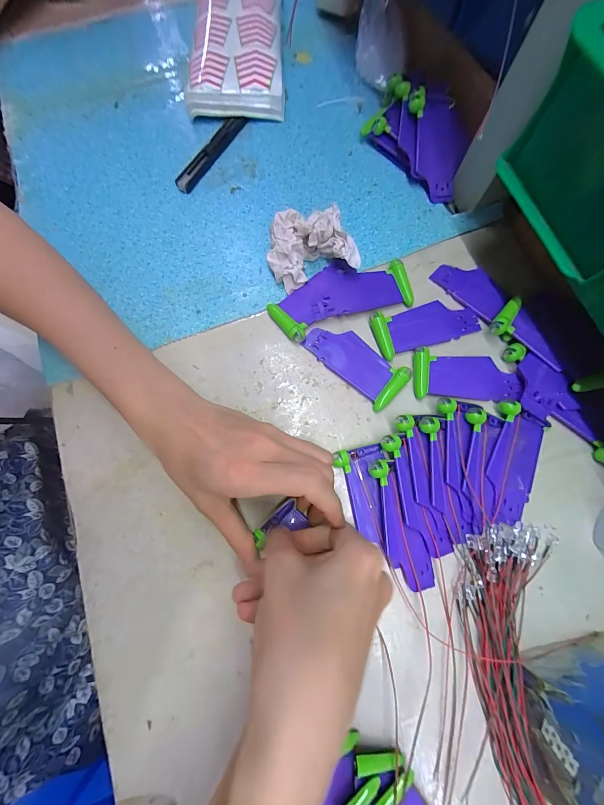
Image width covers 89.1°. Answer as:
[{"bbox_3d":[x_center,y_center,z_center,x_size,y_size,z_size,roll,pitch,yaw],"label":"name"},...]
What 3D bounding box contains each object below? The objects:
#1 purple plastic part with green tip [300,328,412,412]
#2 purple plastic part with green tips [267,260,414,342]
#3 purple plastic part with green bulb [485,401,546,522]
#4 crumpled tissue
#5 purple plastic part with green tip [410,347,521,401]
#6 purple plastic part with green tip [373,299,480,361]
[{"bbox_3d":[0.045,-0.036,0.260,0.088,0.008,0.039,42,79,11],"label":"purple plastic part with green tip"},{"bbox_3d":[0.033,-0.097,0.274,0.122,0.009,0.057,-19,75,-4],"label":"purple plastic part with green tips"},{"bbox_3d":[0.163,0.047,0.234,0.037,0.011,0.090,18,76,6],"label":"purple plastic part with green bulb"},{"bbox_3d":[0.006,-0.135,0.268,0.071,0.036,0.063,-17,75,-3],"label":"crumpled tissue"},{"bbox_3d":[0.138,-0.023,0.257,0.086,0.008,0.040,3,75,2],"label":"purple plastic part with green tip"},{"bbox_3d":[0.107,-0.069,0.268,0.088,0.011,0.040,-19,75,-4],"label":"purple plastic part with green tip"}]

